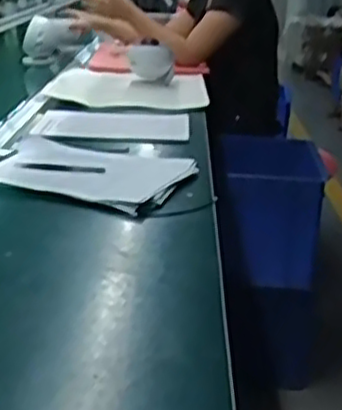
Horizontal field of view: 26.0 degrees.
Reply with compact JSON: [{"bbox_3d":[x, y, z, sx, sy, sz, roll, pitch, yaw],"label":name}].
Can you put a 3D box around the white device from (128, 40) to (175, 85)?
[{"bbox_3d":[-0.049,-0.353,1.867,0.117,0.094,0.073,1,19,-4],"label":"white device"}]

